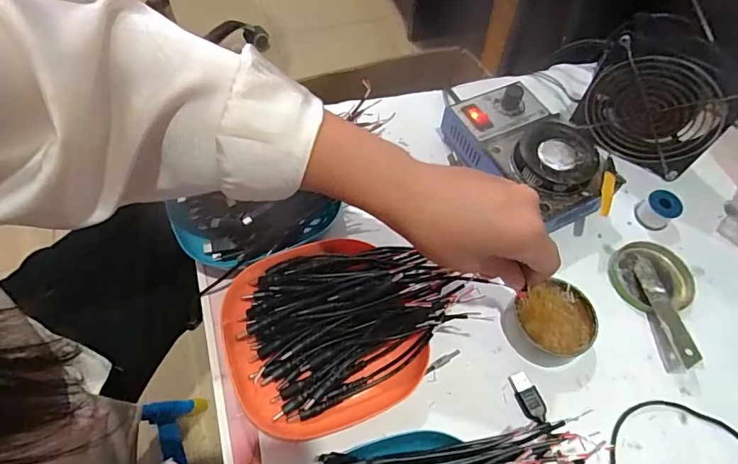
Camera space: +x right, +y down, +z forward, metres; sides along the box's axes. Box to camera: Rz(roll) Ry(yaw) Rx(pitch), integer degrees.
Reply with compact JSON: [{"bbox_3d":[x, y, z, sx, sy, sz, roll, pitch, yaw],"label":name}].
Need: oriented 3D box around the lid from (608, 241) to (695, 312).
[{"bbox_3d":[0.248,0.039,0.404,0.062,0.012,0.063,1,59,-2],"label":"lid"}]

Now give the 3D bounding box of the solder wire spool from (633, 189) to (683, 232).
[{"bbox_3d":[0.268,-0.020,0.426,0.026,0.026,0.031,-40,68,-23],"label":"solder wire spool"}]

